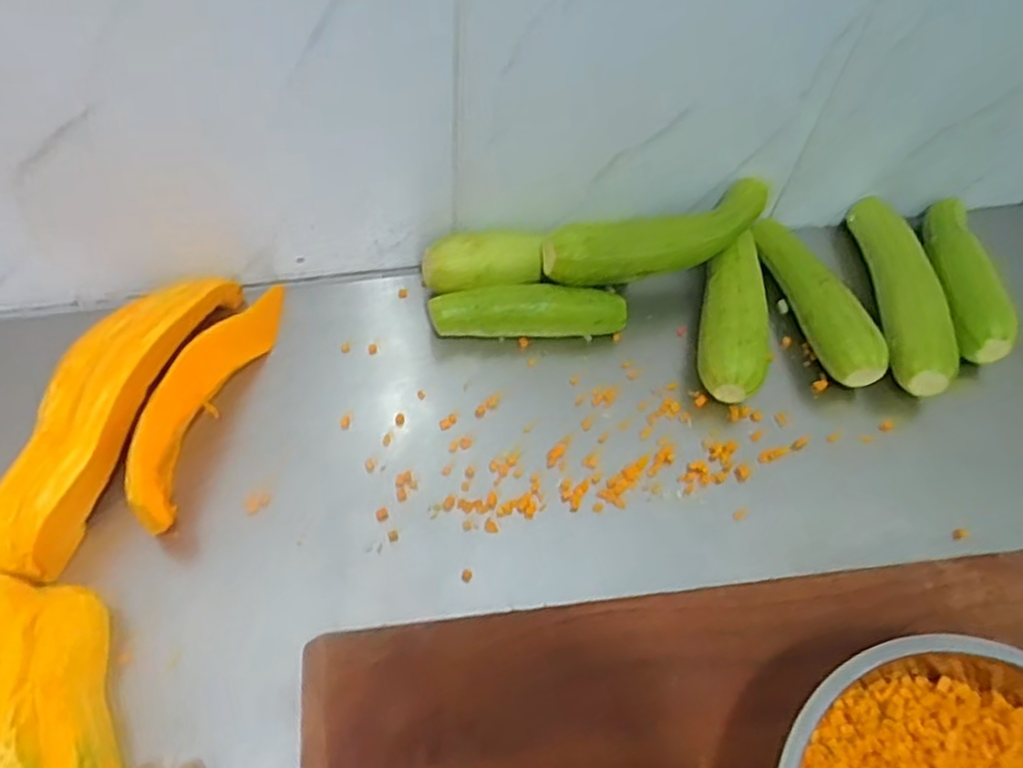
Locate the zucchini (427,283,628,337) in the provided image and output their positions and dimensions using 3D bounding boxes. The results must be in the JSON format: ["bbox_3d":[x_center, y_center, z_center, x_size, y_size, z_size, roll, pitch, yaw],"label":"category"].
[{"bbox_3d":[0.019,-0.071,0.769,0.207,0.063,0.049,-1,53,-7],"label":"zucchini"}]

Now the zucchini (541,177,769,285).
[{"bbox_3d":[0.167,-0.165,0.805,0.289,0.072,0.058,-21,61,-19],"label":"zucchini"}]

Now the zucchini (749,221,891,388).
[{"bbox_3d":[0.345,-0.104,0.819,0.055,0.055,0.232,-9,55,-13],"label":"zucchini"}]

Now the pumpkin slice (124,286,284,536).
[{"bbox_3d":[-0.289,-0.002,0.676,0.053,0.066,0.295,10,53,1],"label":"pumpkin slice"}]

